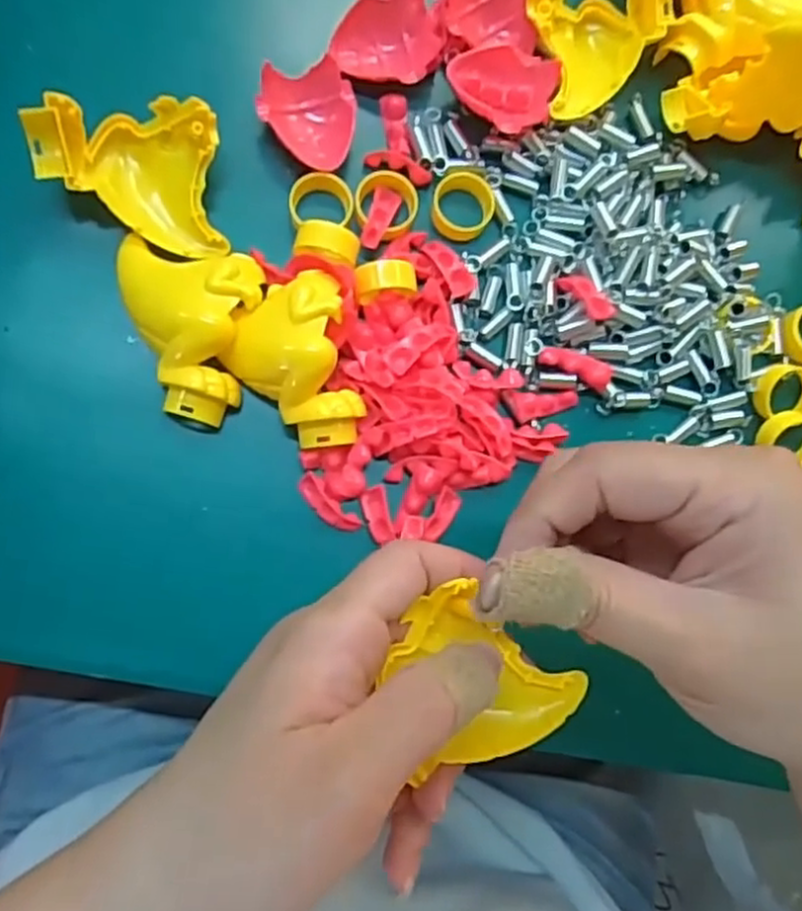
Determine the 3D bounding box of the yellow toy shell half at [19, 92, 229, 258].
[{"bbox_3d":[-0.103,-0.107,0.280,0.066,0.027,0.055,-5,83,-6],"label":"yellow toy shell half"}]

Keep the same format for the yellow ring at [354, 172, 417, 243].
[{"bbox_3d":[-0.006,-0.104,0.306,0.026,0.009,0.028,1,82,-6],"label":"yellow ring"}]

